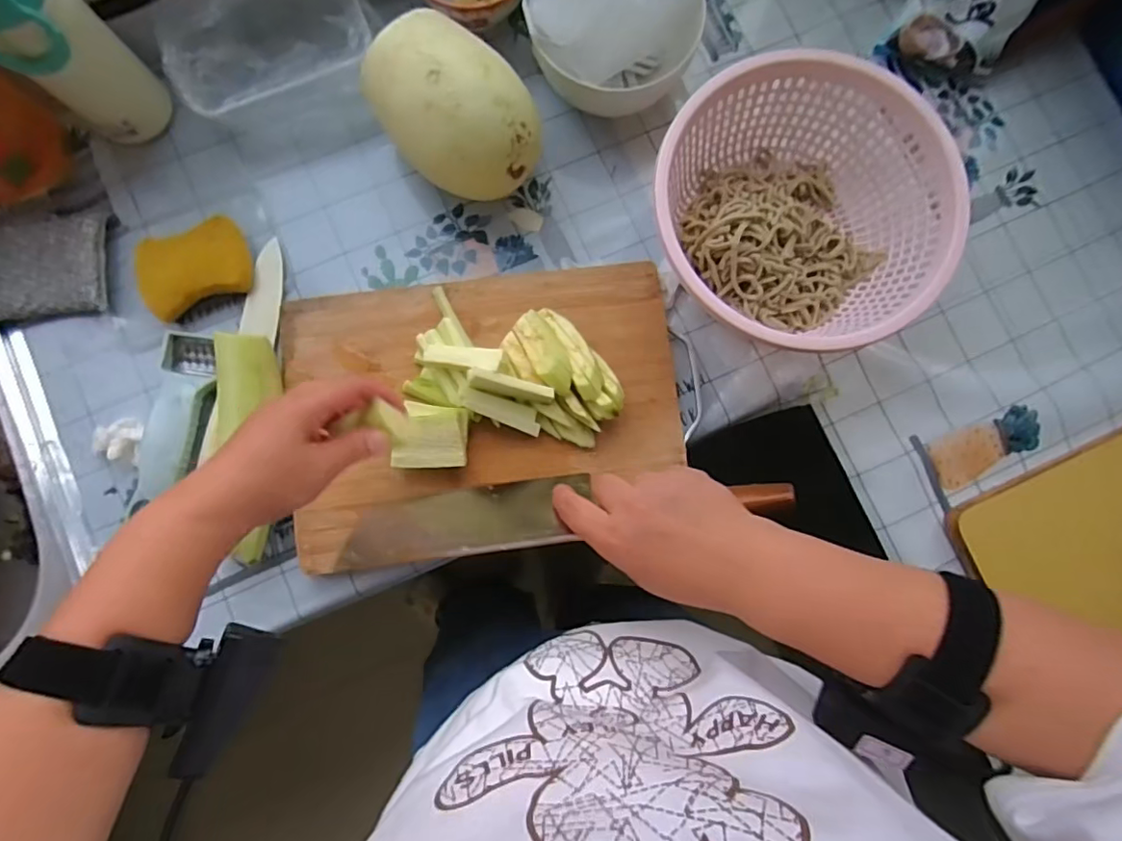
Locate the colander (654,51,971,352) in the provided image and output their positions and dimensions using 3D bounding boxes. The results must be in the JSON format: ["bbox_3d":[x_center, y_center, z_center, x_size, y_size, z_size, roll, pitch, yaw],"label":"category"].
[{"bbox_3d":[0.197,-0.173,0.475,0.233,0.094,0.220,0,84,-2],"label":"colander"}]

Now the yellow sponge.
[{"bbox_3d":[-0.318,-0.133,0.486,0.090,0.036,0.062,-27,85,-4],"label":"yellow sponge"}]

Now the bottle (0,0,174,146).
[{"bbox_3d":[-0.391,-0.294,0.431,0.070,0.176,0.062,-43,87,-6],"label":"bottle"}]

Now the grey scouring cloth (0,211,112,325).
[{"bbox_3d":[-0.466,-0.136,0.490,0.122,0.021,0.093,-7,84,-3],"label":"grey scouring cloth"}]

